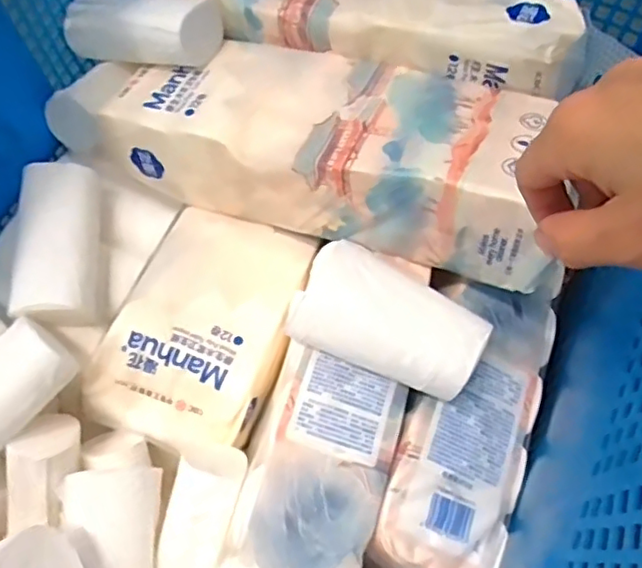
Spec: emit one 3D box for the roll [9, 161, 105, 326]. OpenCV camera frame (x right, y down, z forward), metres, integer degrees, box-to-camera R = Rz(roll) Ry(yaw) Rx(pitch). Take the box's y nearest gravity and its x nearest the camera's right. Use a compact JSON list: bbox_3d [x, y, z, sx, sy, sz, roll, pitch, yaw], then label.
[{"bbox_3d":[-0.222,-0.030,0.516,0.061,0.052,0.138,-6,66,-1],"label":"roll"}]

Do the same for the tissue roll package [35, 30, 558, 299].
[{"bbox_3d":[-0.020,-0.134,0.513,0.439,0.109,0.144,20,68,10],"label":"tissue roll package"}]

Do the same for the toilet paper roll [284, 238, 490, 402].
[{"bbox_3d":[0.051,0.030,0.450,0.134,0.069,0.072,23,69,11],"label":"toilet paper roll"}]

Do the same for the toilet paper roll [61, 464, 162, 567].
[{"bbox_3d":[-0.151,0.199,0.431,0.061,0.048,0.134,-4,66,0],"label":"toilet paper roll"}]

